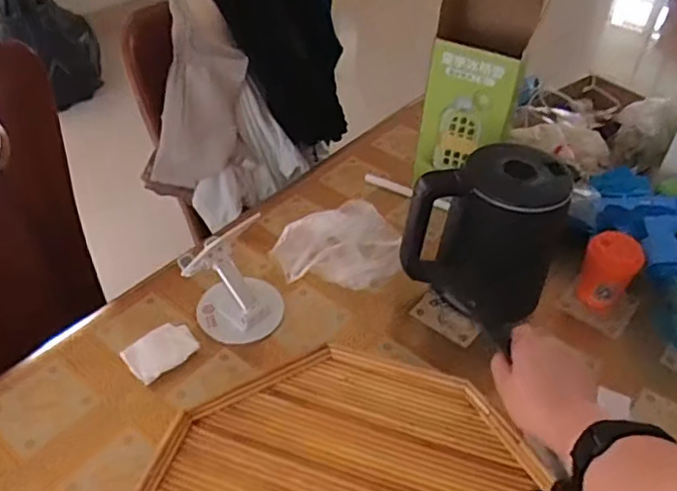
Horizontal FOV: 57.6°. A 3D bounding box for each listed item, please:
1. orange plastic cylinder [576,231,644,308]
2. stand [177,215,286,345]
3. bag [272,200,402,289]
[{"bbox_3d":[0.310,0.028,0.710,0.060,0.075,0.055,26,48,23],"label":"orange plastic cylinder"},{"bbox_3d":[-0.114,0.040,0.664,0.102,0.094,0.095,-10,45,-12],"label":"stand"},{"bbox_3d":[0.002,-0.002,0.727,0.141,0.068,0.113,5,43,3],"label":"bag"}]

